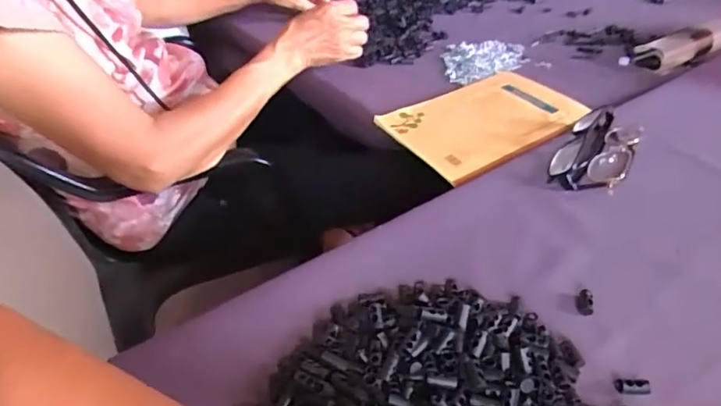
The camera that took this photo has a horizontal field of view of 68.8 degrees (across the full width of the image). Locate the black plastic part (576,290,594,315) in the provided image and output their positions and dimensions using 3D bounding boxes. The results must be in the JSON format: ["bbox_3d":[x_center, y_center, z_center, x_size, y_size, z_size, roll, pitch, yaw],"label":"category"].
[{"bbox_3d":[0.162,0.071,0.378,0.012,0.006,0.020,9,41,15],"label":"black plastic part"}]

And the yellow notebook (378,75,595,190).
[{"bbox_3d":[0.141,-0.094,0.593,0.202,0.012,0.156,-23,43,-23],"label":"yellow notebook"}]

